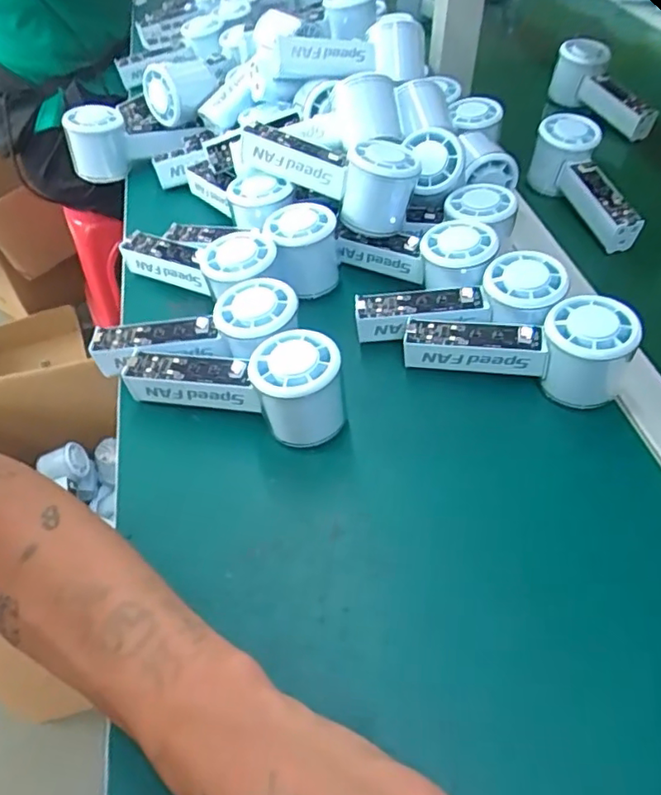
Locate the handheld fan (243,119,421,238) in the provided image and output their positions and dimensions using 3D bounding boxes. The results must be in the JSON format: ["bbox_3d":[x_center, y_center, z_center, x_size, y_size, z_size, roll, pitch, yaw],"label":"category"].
[{"bbox_3d":[-0.003,-0.190,0.482,0.147,0.066,0.055,22,52,3],"label":"handheld fan"}]

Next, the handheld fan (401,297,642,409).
[{"bbox_3d":[0.129,-0.040,0.412,0.149,0.059,0.049,15,53,14],"label":"handheld fan"}]

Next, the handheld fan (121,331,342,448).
[{"bbox_3d":[-0.066,-0.013,0.396,0.149,0.055,0.049,12,52,12],"label":"handheld fan"}]

